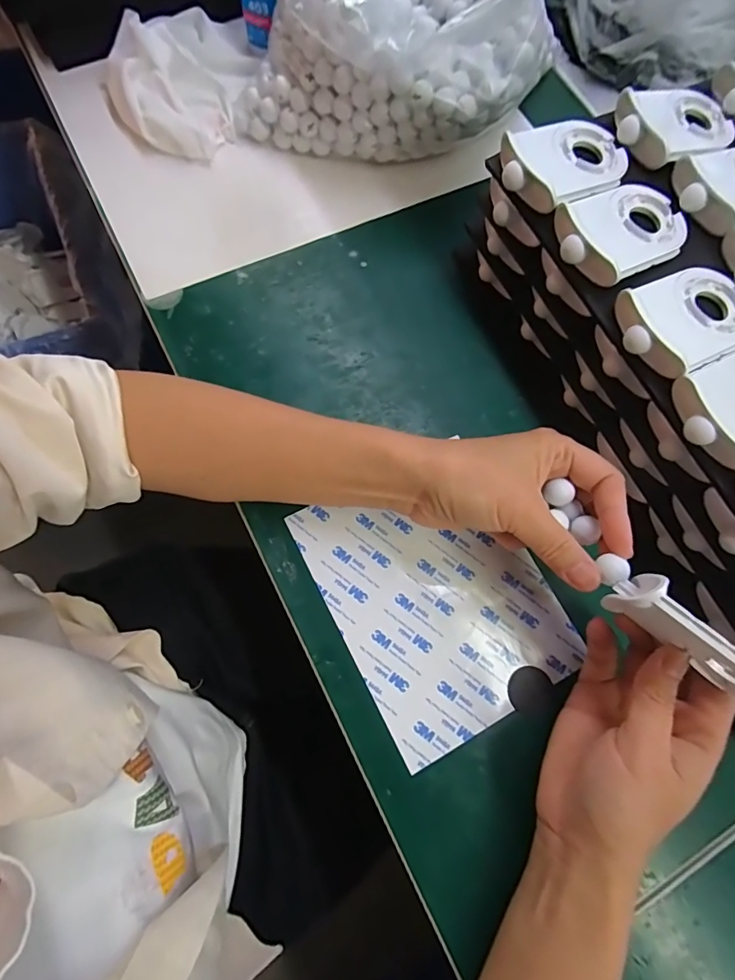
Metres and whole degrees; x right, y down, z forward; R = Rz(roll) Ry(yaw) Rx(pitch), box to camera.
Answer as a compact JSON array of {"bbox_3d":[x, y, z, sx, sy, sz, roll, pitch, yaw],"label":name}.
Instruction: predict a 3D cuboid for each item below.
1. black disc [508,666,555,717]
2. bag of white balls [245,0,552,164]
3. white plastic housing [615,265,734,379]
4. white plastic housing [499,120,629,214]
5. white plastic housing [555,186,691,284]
[{"bbox_3d":[0.103,0.127,0.299,0.029,0.004,0.028,1,74,-4],"label":"black disc"},{"bbox_3d":[0.033,-0.397,0.372,0.209,0.130,0.251,17,73,0],"label":"bag of white balls"},{"bbox_3d":[0.188,-0.102,0.276,0.089,0.018,0.058,-27,78,-11],"label":"white plastic housing"},{"bbox_3d":[0.130,-0.213,0.310,0.091,0.023,0.061,-28,78,-12],"label":"white plastic housing"},{"bbox_3d":[0.159,-0.161,0.293,0.089,0.017,0.058,-29,78,-12],"label":"white plastic housing"}]

